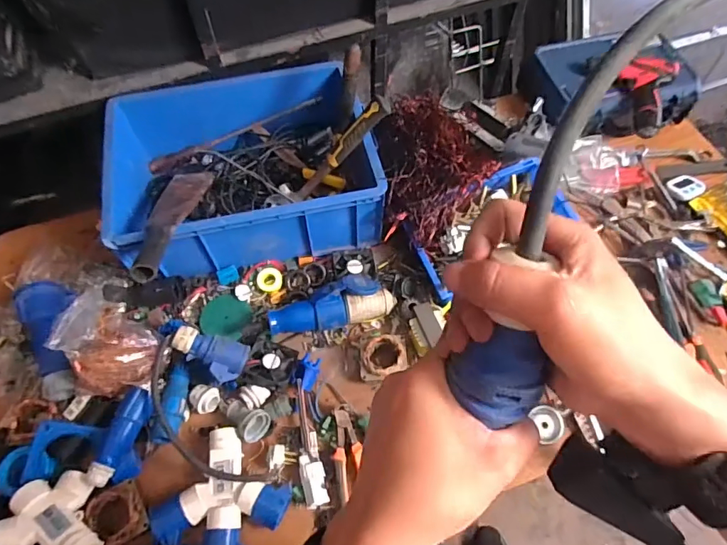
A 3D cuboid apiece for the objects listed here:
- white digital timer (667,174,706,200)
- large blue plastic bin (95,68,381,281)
[{"bbox_3d":[0.709,-0.188,1.020,0.070,0.013,0.061,-23,63,-13],"label":"white digital timer"},{"bbox_3d":[-0.233,-0.218,0.934,0.472,0.166,0.406,-12,61,-7],"label":"large blue plastic bin"}]

